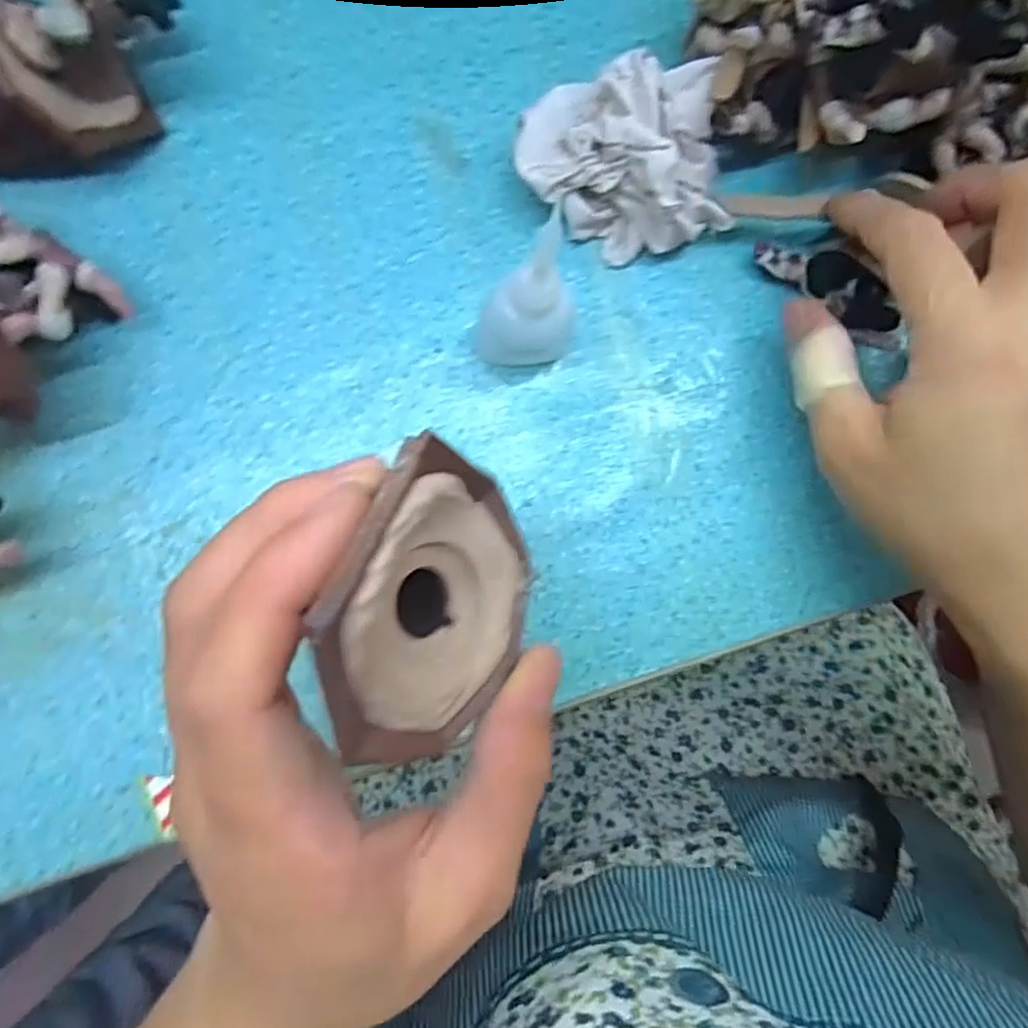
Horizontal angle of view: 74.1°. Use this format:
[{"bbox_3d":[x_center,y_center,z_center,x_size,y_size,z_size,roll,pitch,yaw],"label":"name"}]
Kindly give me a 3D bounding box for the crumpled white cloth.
[{"bbox_3d":[0.041,-0.127,0.249,0.079,0.046,0.055,-3,88,-3],"label":"crumpled white cloth"}]

